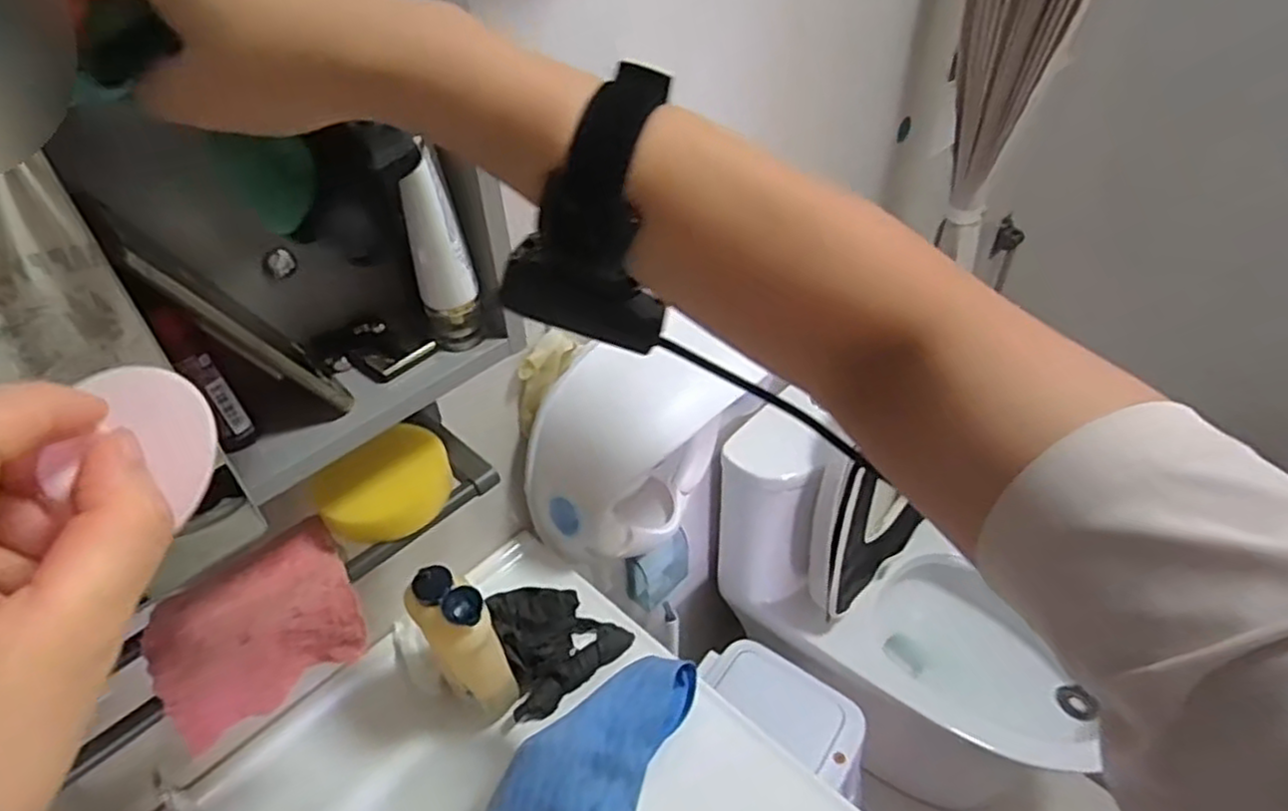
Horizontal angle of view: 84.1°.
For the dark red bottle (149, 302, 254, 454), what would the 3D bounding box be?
[{"bbox_3d":[-0.250,-0.014,0.409,0.019,0.095,0.014,-29,48,-27],"label":"dark red bottle"}]

